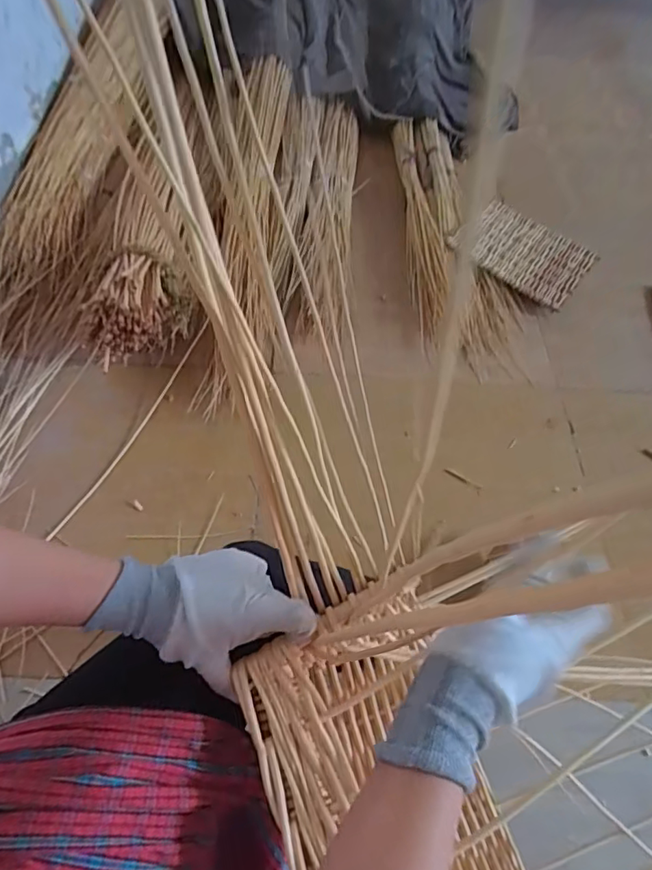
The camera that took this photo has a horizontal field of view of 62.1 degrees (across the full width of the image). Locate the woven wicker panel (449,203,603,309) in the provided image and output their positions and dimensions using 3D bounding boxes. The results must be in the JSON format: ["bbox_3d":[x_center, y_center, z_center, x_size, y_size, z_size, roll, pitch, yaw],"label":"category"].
[{"bbox_3d":[0.485,-0.451,1.337,0.314,0.019,0.268,38,61,17],"label":"woven wicker panel"}]

